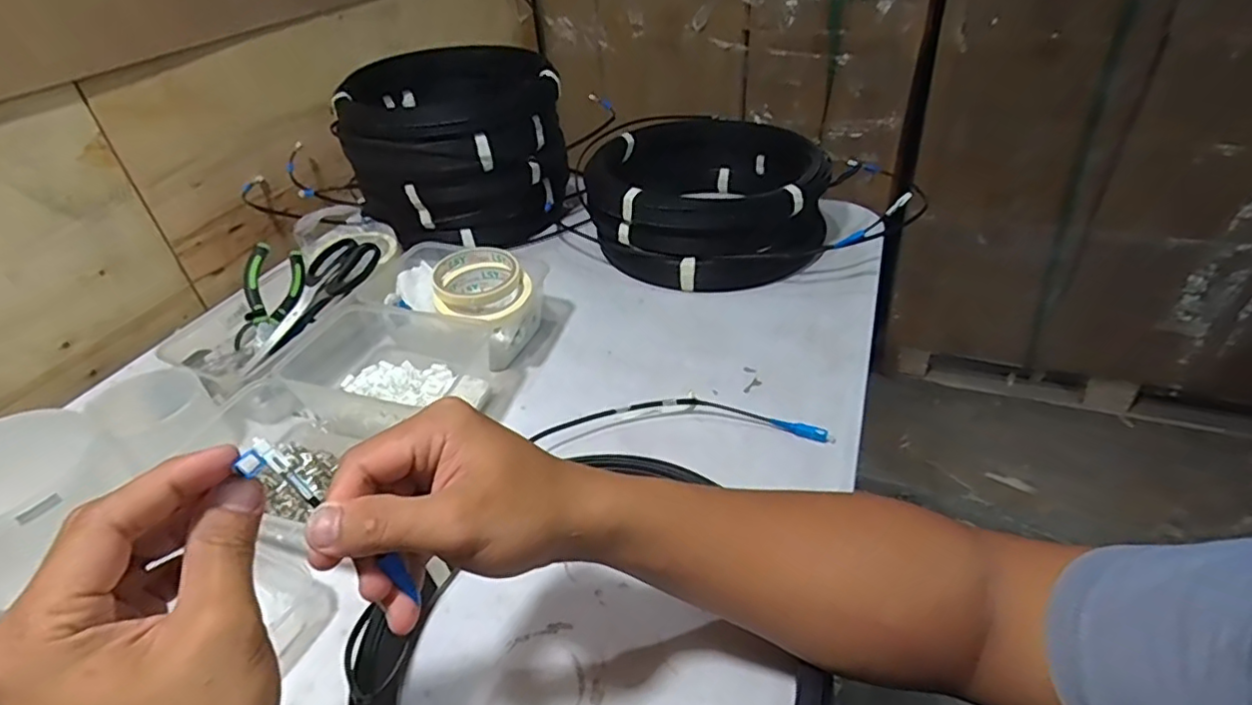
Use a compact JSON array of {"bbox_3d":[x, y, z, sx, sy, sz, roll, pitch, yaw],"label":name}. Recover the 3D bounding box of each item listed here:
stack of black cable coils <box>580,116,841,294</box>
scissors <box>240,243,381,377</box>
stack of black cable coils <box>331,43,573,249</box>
[{"bbox_3d":[0.104,-0.192,0.782,0.276,0.115,0.264,10,41,17],"label":"stack of black cable coils"},{"bbox_3d":[-0.334,-0.051,0.648,0.074,0.020,0.175,27,73,33],"label":"scissors"},{"bbox_3d":[-0.221,-0.278,0.835,0.270,0.178,0.249,-6,37,-2],"label":"stack of black cable coils"}]

